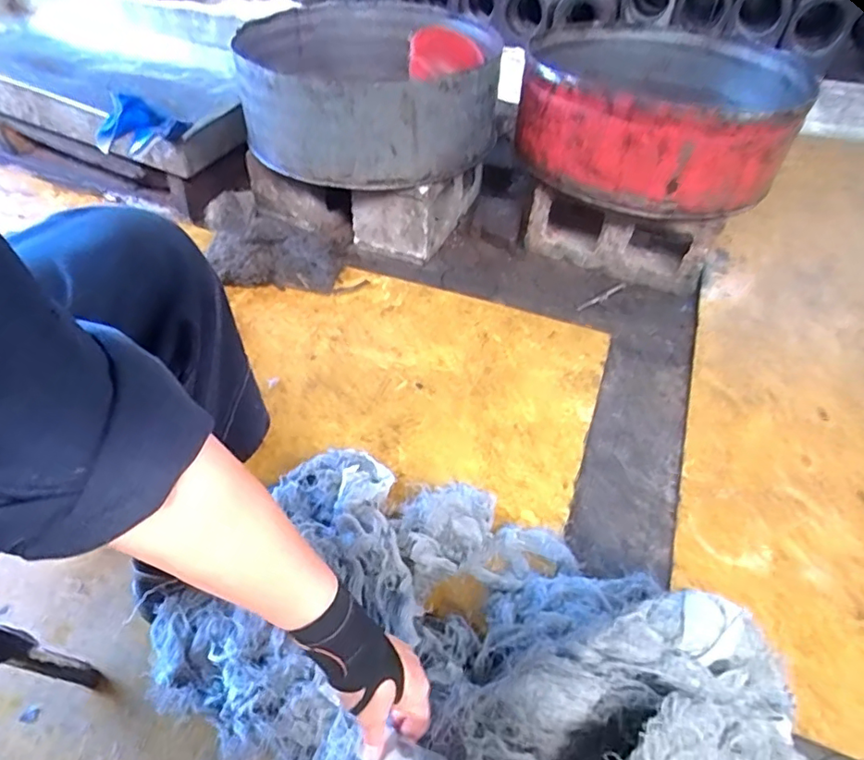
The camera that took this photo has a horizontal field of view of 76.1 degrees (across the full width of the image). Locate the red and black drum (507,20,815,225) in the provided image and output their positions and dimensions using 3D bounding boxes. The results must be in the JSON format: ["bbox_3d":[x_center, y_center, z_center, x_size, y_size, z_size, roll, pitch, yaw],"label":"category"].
[{"bbox_3d":[0.459,-0.568,1.155,0.519,0.199,0.574,18,48,13],"label":"red and black drum"}]

